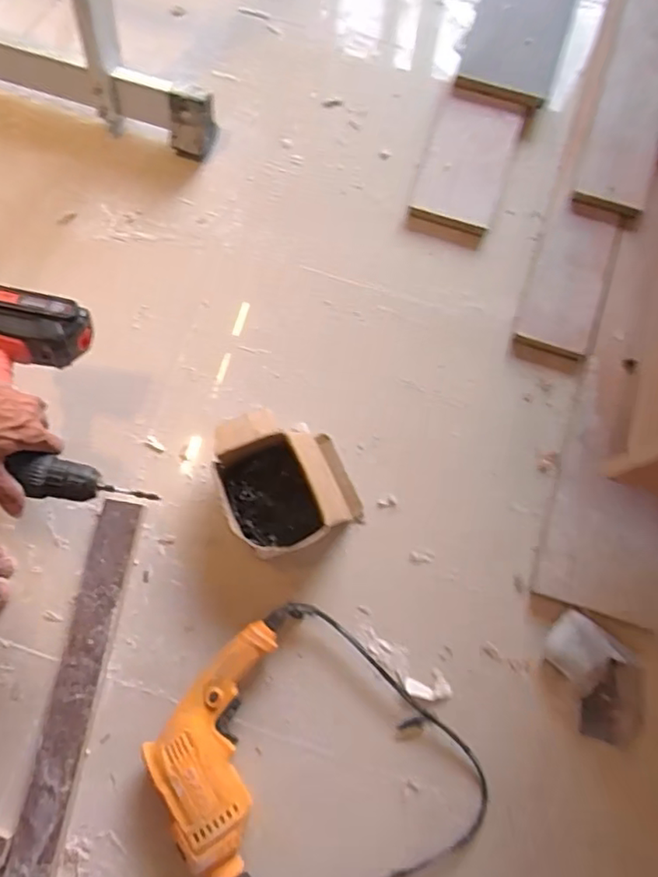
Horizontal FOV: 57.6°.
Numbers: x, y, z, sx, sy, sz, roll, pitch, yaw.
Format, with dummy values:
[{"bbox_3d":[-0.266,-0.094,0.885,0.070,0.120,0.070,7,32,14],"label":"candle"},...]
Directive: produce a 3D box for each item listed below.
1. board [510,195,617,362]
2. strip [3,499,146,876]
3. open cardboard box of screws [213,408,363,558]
[{"bbox_3d":[0.332,-0.220,0.832,0.092,0.019,0.217,18,78,6],"label":"board"},{"bbox_3d":[-0.327,0.432,0.693,0.058,0.027,0.714,9,77,4],"label":"strip"},{"bbox_3d":[-0.058,0.048,0.755,0.152,0.073,0.176,-25,77,-4],"label":"open cardboard box of screws"}]

